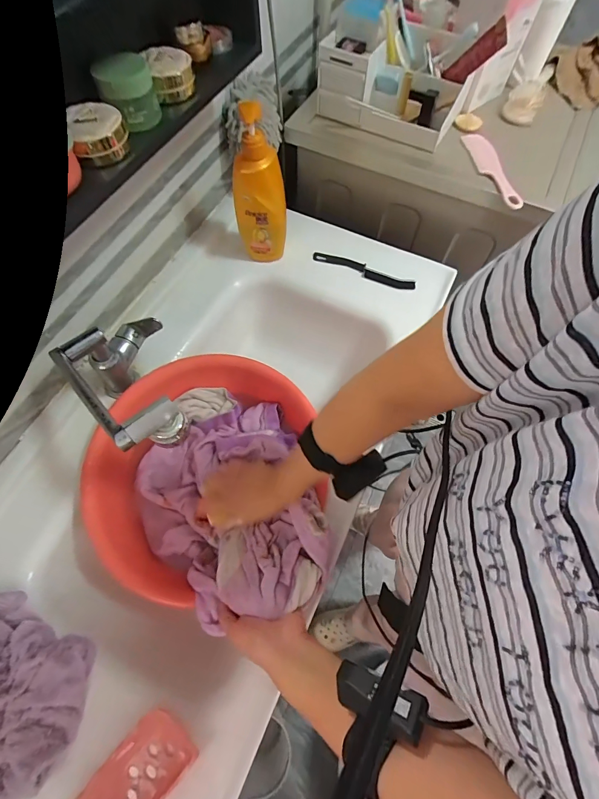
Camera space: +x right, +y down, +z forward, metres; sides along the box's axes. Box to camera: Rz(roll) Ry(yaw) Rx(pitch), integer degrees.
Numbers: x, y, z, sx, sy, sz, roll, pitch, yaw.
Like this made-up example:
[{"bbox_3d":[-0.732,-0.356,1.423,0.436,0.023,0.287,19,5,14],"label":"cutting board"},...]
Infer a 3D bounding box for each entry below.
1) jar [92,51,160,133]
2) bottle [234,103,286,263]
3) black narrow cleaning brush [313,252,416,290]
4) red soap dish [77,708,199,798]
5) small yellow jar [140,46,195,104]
[{"bbox_3d":[-0.195,-0.352,0.418,0.059,0.056,0.051,-21,68,-8],"label":"jar"},{"bbox_3d":[-0.067,-0.347,0.606,0.083,0.253,0.050,-3,66,-1],"label":"bottle"},{"bbox_3d":[0.125,-0.250,0.716,0.204,0.017,0.023,20,68,9],"label":"black narrow cleaning brush"},{"bbox_3d":[-0.183,0.426,0.410,0.074,0.028,0.130,39,72,16],"label":"red soap dish"},{"bbox_3d":[-0.159,-0.405,0.454,0.053,0.038,0.052,0,66,1],"label":"small yellow jar"}]

